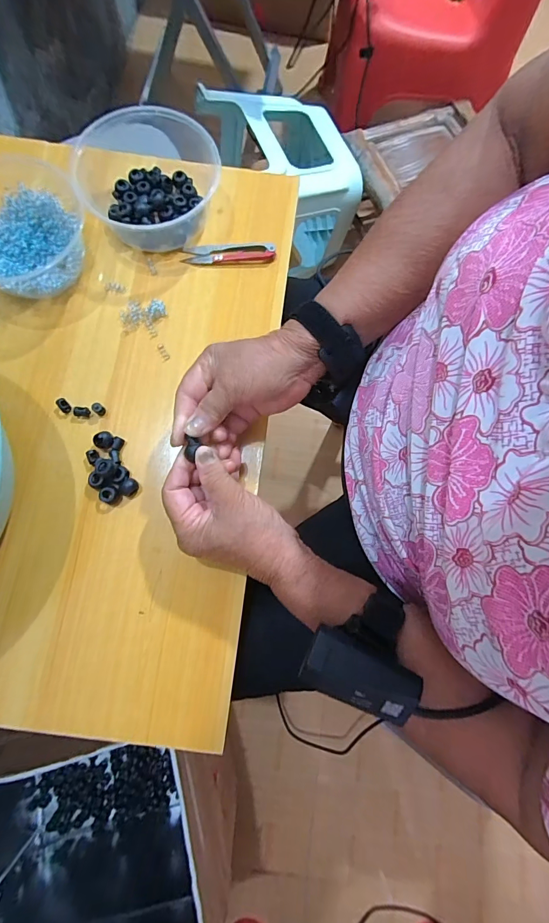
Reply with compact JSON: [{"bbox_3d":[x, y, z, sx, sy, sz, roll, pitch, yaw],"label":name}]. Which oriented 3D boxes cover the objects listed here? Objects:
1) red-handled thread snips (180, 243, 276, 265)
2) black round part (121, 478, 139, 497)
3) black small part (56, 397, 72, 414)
[{"bbox_3d":[-0.049,-0.227,0.406,0.100,0.010,0.022,-1,78,-1],"label":"red-handled thread snips"},{"bbox_3d":[-0.137,0.025,0.352,0.012,0.010,0.017,20,79,3],"label":"black round part"},{"bbox_3d":[-0.209,-0.055,0.368,0.017,0.005,0.010,43,81,7],"label":"black small part"}]

